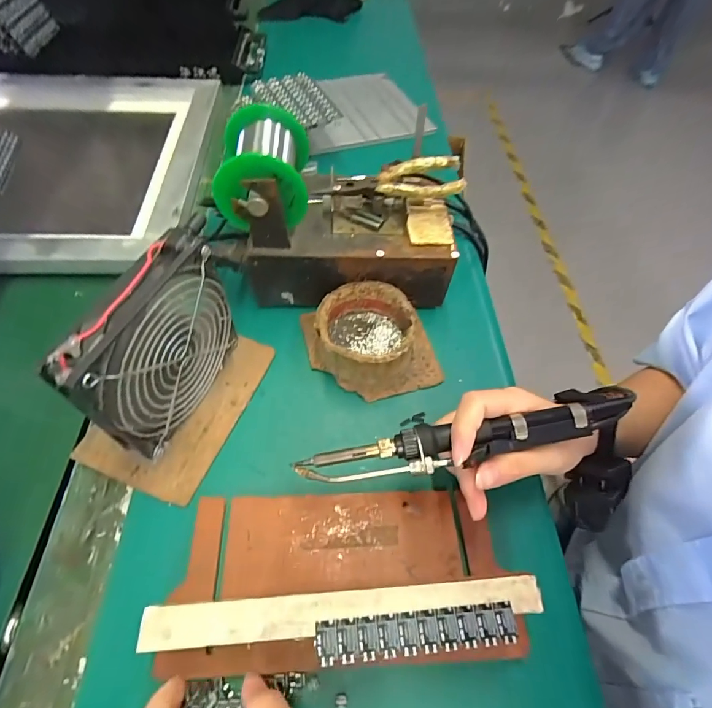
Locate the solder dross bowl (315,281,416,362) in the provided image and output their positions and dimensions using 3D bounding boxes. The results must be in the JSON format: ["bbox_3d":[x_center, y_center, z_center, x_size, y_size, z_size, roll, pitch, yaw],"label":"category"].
[{"bbox_3d":[0.008,-0.019,0.353,0.079,0.041,0.081,1,57,-2],"label":"solder dross bowl"}]

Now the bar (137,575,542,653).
[{"bbox_3d":[-0.004,0.142,0.225,0.216,0.006,0.020,-3,57,-4],"label":"bar"}]

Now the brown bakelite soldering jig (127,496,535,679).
[{"bbox_3d":[-0.006,0.132,0.251,0.204,0.041,0.096,-2,57,-3],"label":"brown bakelite soldering jig"}]

